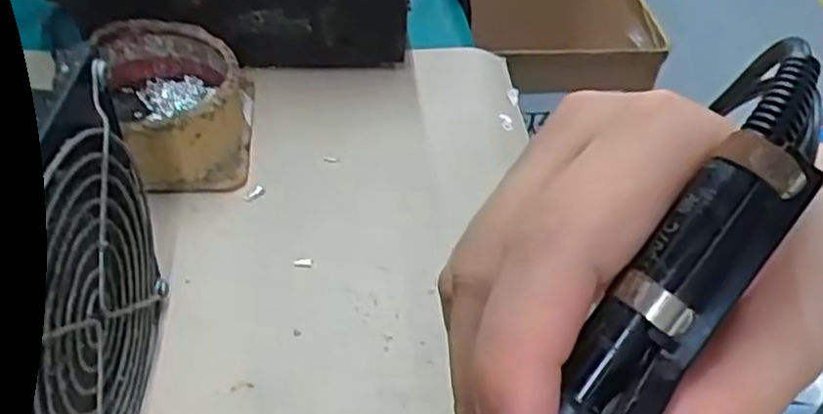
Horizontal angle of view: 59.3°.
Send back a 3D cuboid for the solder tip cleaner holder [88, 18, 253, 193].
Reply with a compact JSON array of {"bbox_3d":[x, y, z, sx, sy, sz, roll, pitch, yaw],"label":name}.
[{"bbox_3d":[-0.117,-0.053,0.360,0.072,0.041,0.091,-7,46,-14],"label":"solder tip cleaner holder"}]

